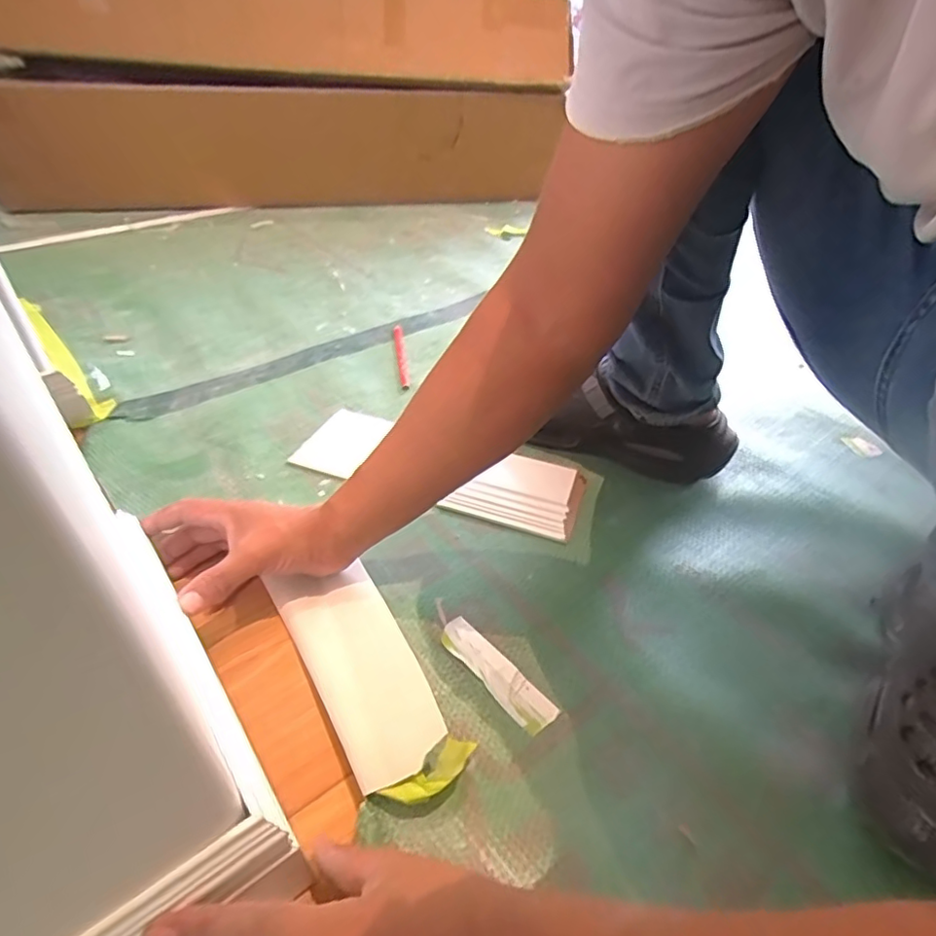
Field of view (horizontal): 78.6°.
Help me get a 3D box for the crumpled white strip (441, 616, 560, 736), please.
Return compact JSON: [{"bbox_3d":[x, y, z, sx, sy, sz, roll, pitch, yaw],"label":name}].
[{"bbox_3d":[0.022,0.160,0.448,0.030,0.004,0.107,-32,54,-30],"label":"crumpled white strip"}]

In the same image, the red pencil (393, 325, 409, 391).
[{"bbox_3d":[-0.095,-0.155,0.804,0.014,0.014,0.174,-4,42,-8],"label":"red pencil"}]

